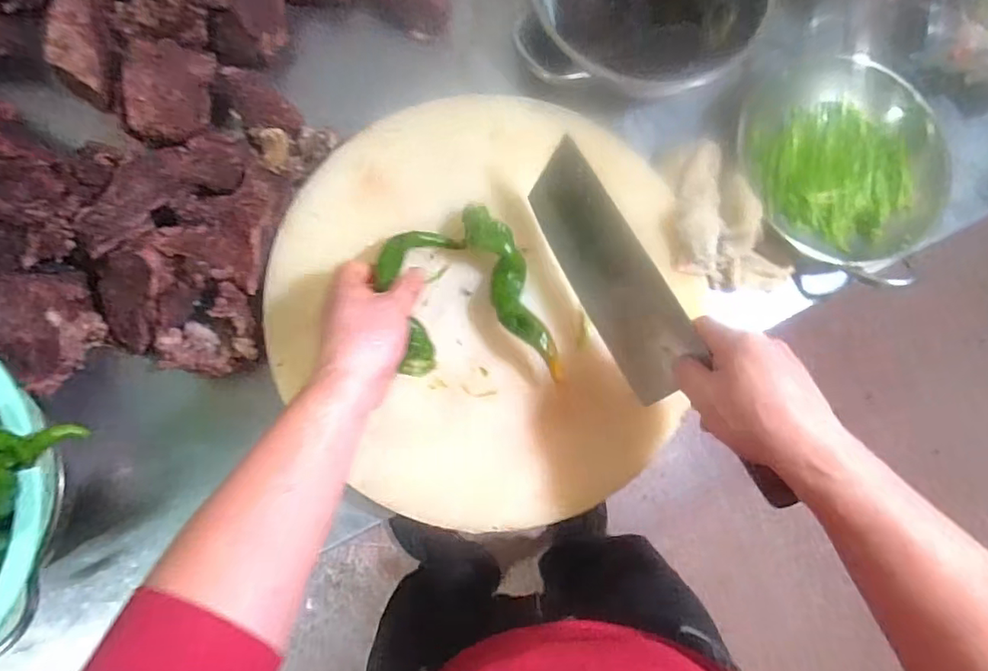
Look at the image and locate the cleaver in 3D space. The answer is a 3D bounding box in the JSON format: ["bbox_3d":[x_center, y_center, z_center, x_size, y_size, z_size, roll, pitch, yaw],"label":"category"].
[{"bbox_3d":[0.127,-0.008,0.491,0.038,0.099,0.330,-27,77,-6],"label":"cleaver"}]

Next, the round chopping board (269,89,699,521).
[{"bbox_3d":[-0.010,-0.037,0.541,0.401,0.023,0.401,0,81,-3],"label":"round chopping board"}]

